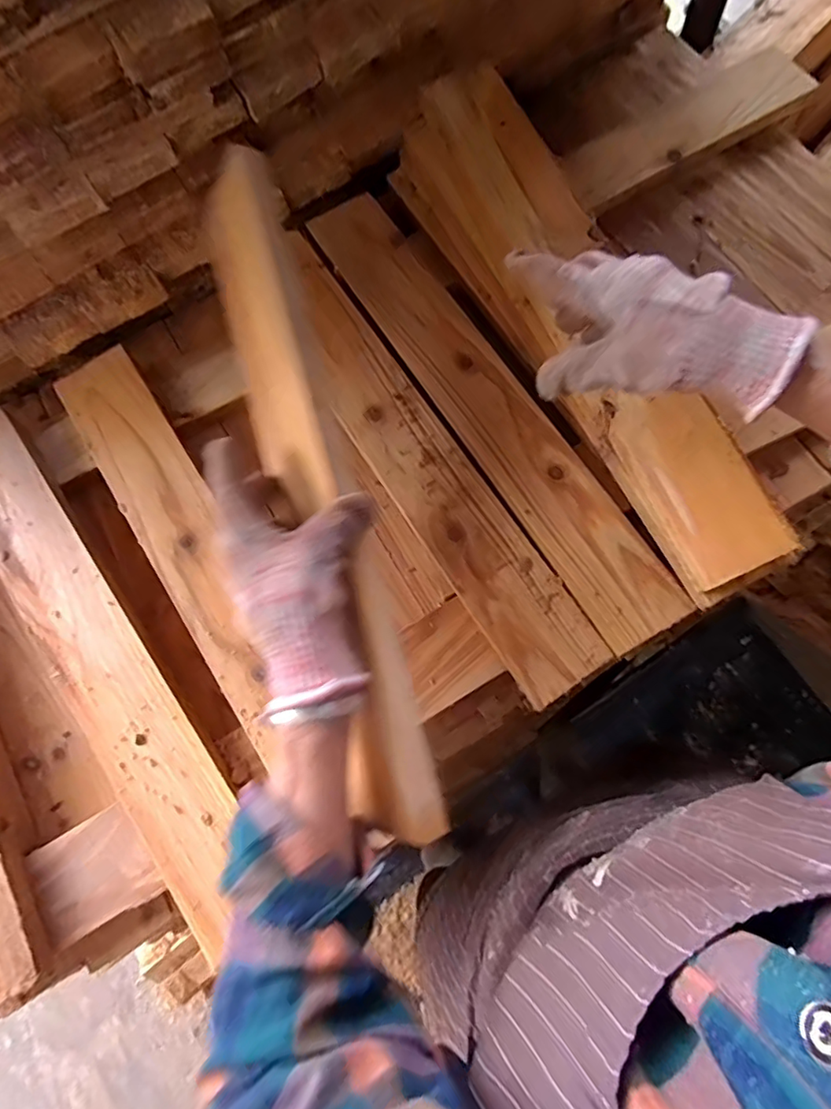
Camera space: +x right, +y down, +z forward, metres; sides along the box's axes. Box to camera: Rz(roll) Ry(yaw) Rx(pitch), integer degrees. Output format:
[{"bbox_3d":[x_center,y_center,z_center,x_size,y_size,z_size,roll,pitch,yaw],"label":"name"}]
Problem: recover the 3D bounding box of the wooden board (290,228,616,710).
[{"bbox_3d":[-0.002,-0.086,0.465,0.074,0.010,0.450,-32,74,-7],"label":"wooden board"}]

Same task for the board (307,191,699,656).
[{"bbox_3d":[0.056,-0.137,0.471,0.072,0.016,0.478,-31,74,-7],"label":"board"}]

